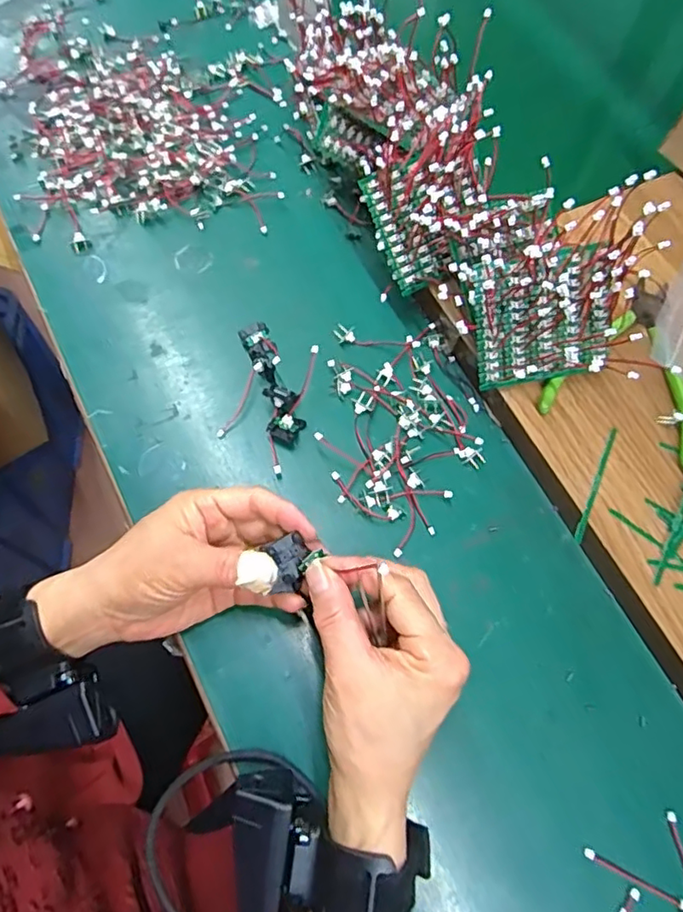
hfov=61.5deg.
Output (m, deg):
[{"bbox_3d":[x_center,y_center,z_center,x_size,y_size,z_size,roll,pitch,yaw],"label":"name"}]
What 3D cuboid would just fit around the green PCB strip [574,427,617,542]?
[{"bbox_3d":[0.165,0.017,0.369,0.005,0.004,0.084,25,71,6],"label":"green PCB strip"}]

